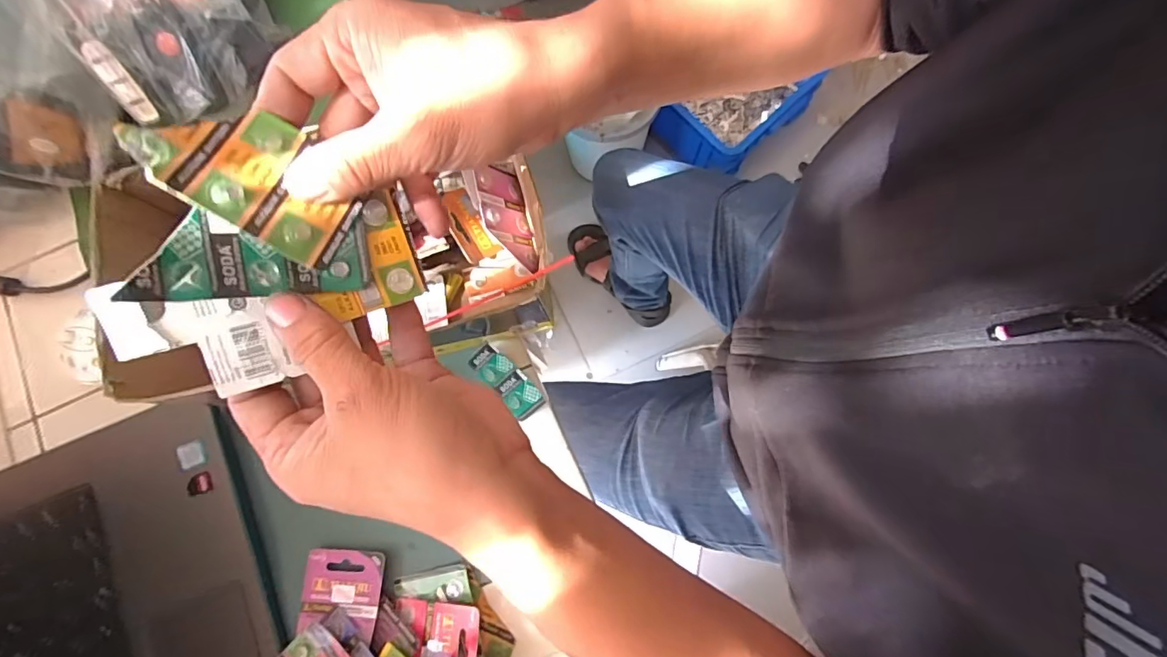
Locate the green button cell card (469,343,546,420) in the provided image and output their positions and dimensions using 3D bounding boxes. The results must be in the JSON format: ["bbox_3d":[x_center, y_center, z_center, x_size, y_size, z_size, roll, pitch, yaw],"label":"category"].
[{"bbox_3d":[-0.053,0.036,0.351,0.055,0.005,0.026,46,111,-1],"label":"green button cell card"}]

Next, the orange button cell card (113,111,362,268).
[{"bbox_3d":[-0.127,-0.060,0.203,0.073,0.005,0.047,33,59,-29],"label":"orange button cell card"}]

